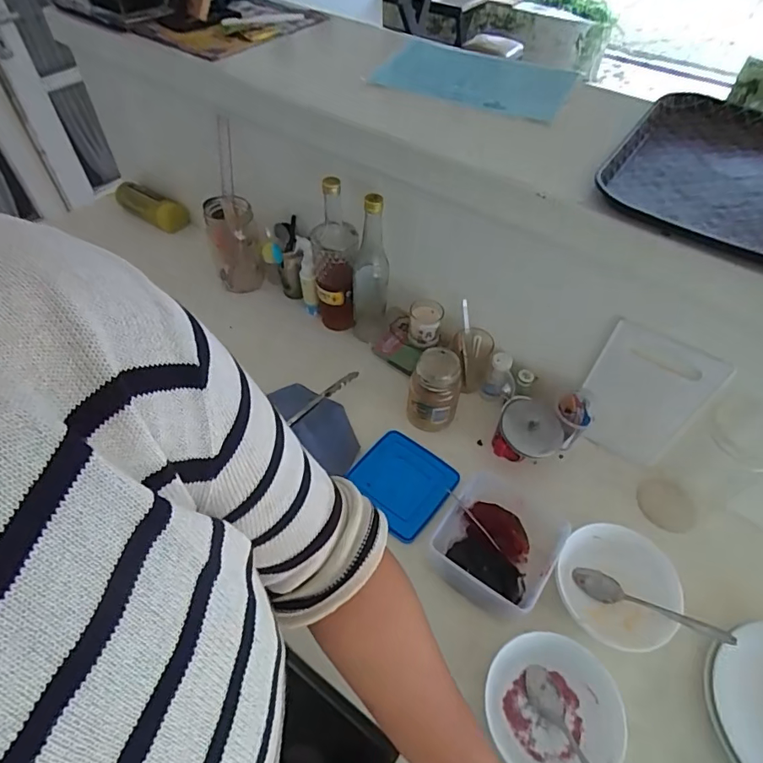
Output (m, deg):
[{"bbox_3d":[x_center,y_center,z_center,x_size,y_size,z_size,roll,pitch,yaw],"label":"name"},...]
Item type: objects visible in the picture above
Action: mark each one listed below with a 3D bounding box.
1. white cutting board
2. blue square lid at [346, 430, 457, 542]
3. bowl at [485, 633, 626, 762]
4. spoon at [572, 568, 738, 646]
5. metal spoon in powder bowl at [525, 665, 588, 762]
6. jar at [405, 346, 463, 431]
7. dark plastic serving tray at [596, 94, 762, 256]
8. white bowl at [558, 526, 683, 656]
[{"bbox_3d":[0.352,0.024,0.671,0.137,0.213,0.008,32,50,22],"label":"white cutting board"},{"bbox_3d":[0.028,0.148,0.725,0.141,0.020,0.127,33,71,25],"label":"blue square lid"},{"bbox_3d":[0.188,0.362,0.540,0.142,0.043,0.136,1,51,-1],"label":"bowl"},{"bbox_3d":[0.325,0.271,0.594,0.173,0.014,0.033,11,49,35],"label":"spoon"},{"bbox_3d":[0.204,0.384,0.512,0.034,0.016,0.168,-14,31,-12],"label":"metal spoon in powder bowl"},{"bbox_3d":[0.082,0.014,0.755,0.074,0.120,0.068,1,51,-1],"label":"jar"},{"bbox_3d":[0.423,-0.257,0.590,0.248,0.022,0.346,29,56,20],"label":"dark plastic serving tray"},{"bbox_3d":[0.291,0.258,0.609,0.139,0.051,0.136,1,51,-1],"label":"white bowl"}]

